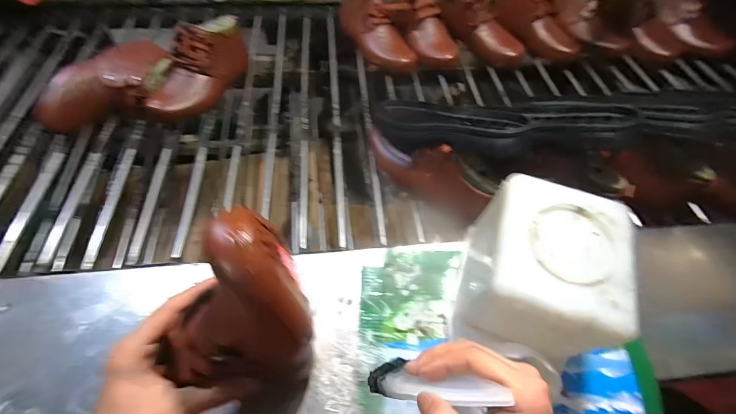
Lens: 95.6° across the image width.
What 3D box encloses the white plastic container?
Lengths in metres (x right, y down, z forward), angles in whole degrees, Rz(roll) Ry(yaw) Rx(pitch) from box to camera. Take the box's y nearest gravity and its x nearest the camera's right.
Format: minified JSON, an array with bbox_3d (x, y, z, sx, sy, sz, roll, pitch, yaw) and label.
[{"bbox_3d":[0.186,0.075,0.378,0.134,0.137,0.153,14,58,7],"label":"white plastic container"}]

